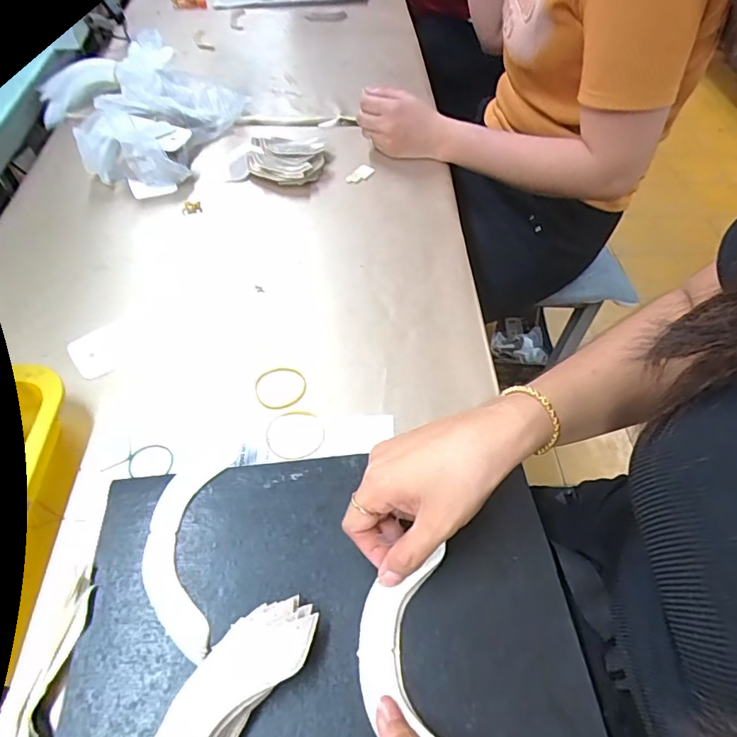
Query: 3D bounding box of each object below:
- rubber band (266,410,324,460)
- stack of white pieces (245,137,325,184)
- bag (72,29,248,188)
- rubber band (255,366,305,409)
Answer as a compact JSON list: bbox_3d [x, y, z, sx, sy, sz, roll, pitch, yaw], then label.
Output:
[{"bbox_3d":[-0.061,0.054,0.409,0.047,0.004,0.045,1,54,-1],"label":"rubber band"},{"bbox_3d":[-0.105,-0.264,0.623,0.092,0.030,0.091,6,54,2],"label":"stack of white pieces"},{"bbox_3d":[-0.266,-0.326,0.639,0.159,0.080,0.221,6,54,2],"label":"bag"},{"bbox_3d":[-0.077,0.017,0.437,0.045,0.004,0.042,1,54,-1],"label":"rubber band"}]

